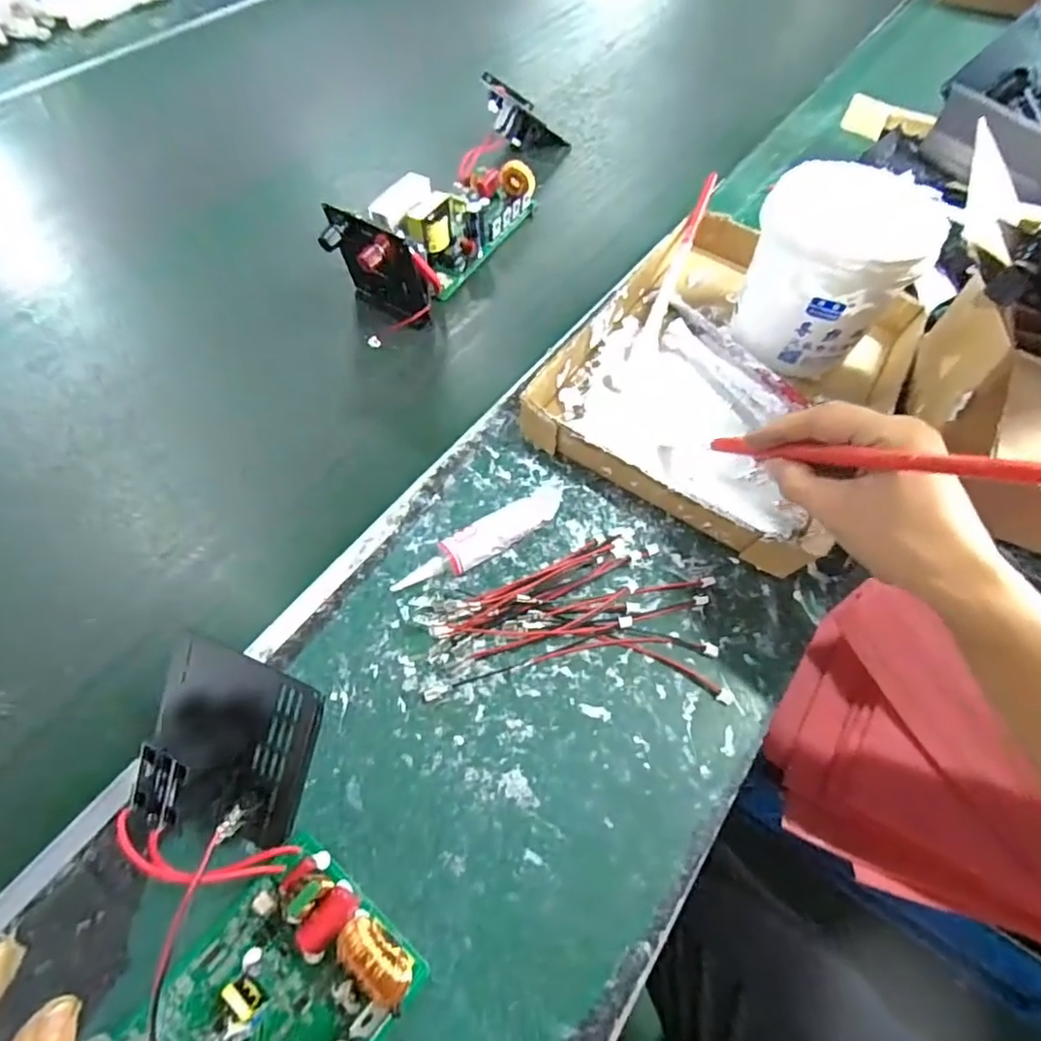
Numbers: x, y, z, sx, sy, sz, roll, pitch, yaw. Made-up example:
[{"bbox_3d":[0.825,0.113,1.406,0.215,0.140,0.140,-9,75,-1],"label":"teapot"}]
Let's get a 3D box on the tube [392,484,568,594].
[{"bbox_3d":[-0.025,0.015,0.399,0.124,0.027,0.022,-29,63,-18],"label":"tube"}]

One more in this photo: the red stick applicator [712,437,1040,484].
[{"bbox_3d":[0.173,-0.032,0.308,0.011,0.012,0.196,-28,20,-18],"label":"red stick applicator"}]

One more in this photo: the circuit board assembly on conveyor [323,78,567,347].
[{"bbox_3d":[-0.051,-0.335,0.590,0.103,0.084,0.373,20,60,11],"label":"circuit board assembly on conveyor"}]

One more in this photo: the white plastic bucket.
[{"bbox_3d":[0.242,-0.194,0.472,0.120,0.127,0.107,30,62,17],"label":"white plastic bucket"}]

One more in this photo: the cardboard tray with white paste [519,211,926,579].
[{"bbox_3d":[0.178,-0.129,0.488,0.238,0.037,0.319,31,62,17],"label":"cardboard tray with white paste"}]

